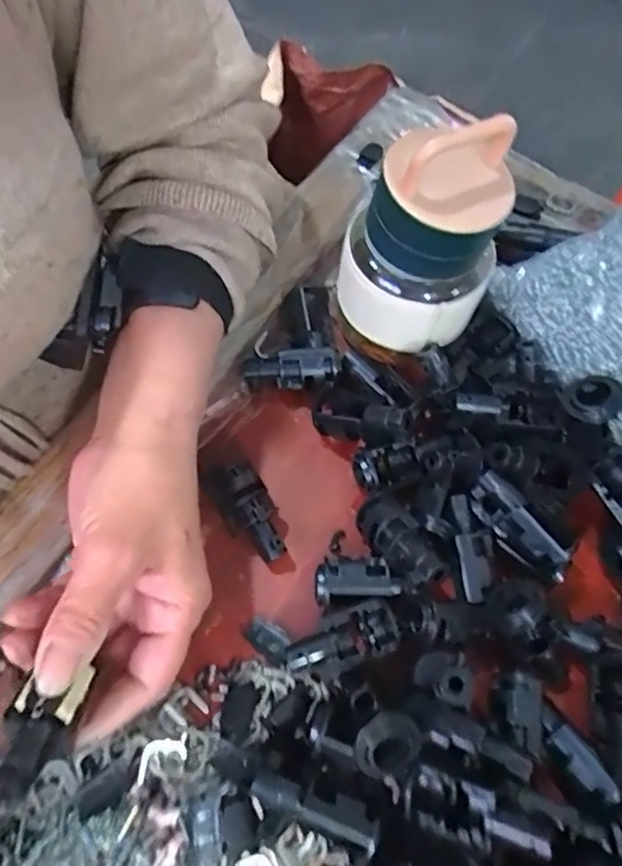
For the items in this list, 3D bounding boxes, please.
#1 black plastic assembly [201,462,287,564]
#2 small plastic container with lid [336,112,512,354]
[{"bbox_3d":[-0.031,0.041,0.297,0.026,0.024,0.052,-31,69,-17],"label":"black plastic assembly"},{"bbox_3d":[0.055,-0.094,0.290,0.075,0.112,0.061,18,64,6],"label":"small plastic container with lid"}]

